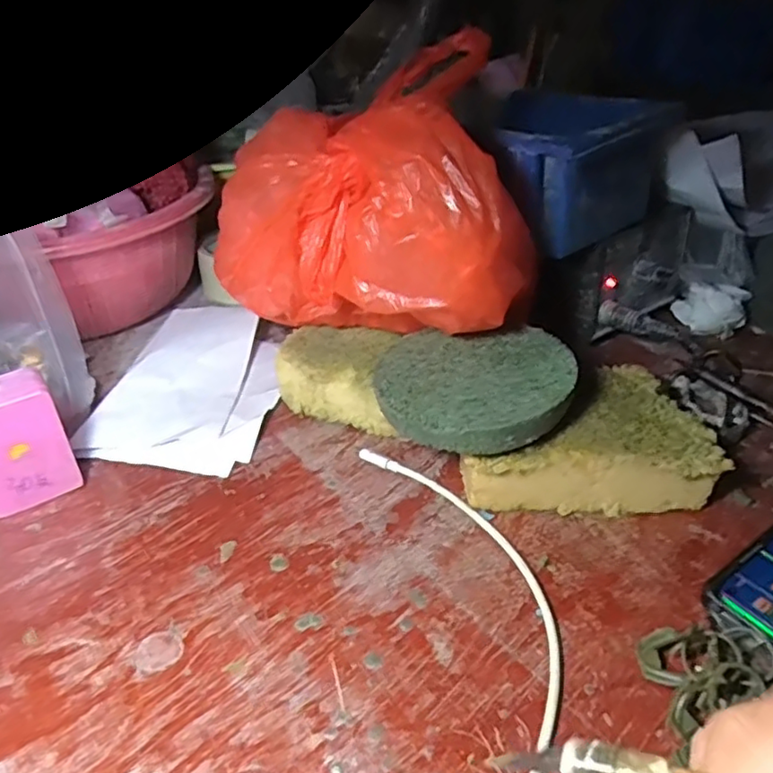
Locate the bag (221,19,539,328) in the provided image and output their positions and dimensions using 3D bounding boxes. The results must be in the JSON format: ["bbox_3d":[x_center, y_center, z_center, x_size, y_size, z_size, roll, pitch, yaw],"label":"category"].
[{"bbox_3d":[0.001,-0.110,0.379,0.193,0.136,0.124,28,44,35],"label":"bag"}]

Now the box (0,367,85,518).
[{"bbox_3d":[-0.201,0.031,0.342,0.049,0.070,0.026,-20,38,-27],"label":"box"}]

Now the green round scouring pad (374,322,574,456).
[{"bbox_3d":[0.047,-0.003,0.347,0.104,0.018,0.098,-1,34,0],"label":"green round scouring pad"}]

